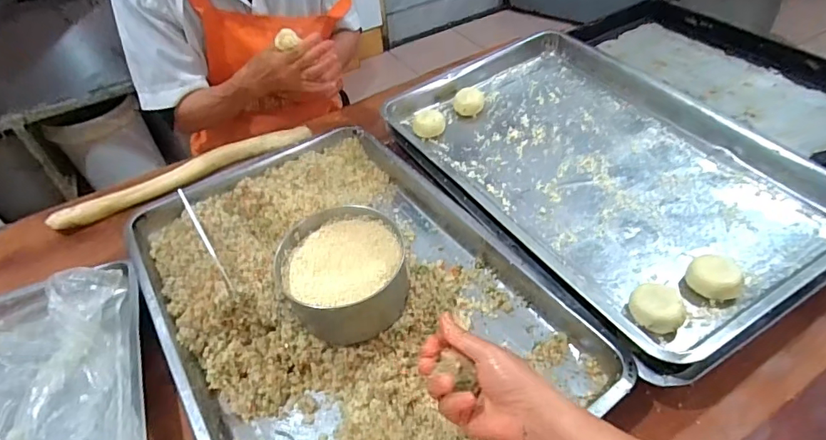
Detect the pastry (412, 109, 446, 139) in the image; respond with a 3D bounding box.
[{"bbox_3d":[0.027,-0.164,0.807,0.053,0.034,0.053,-3,45,3],"label":"pastry"}]

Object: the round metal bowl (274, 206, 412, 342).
[{"bbox_3d":[-0.076,0.068,0.553,0.133,0.092,0.137,-3,45,3],"label":"round metal bowl"}]

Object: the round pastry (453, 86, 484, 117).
[{"bbox_3d":[0.097,-0.206,0.836,0.051,0.030,0.058,3,46,10],"label":"round pastry"}]

